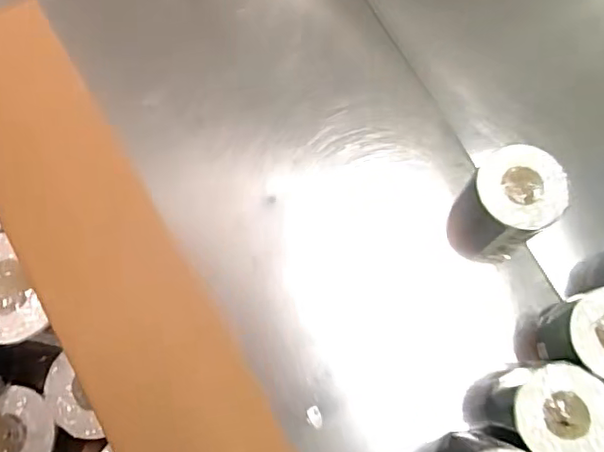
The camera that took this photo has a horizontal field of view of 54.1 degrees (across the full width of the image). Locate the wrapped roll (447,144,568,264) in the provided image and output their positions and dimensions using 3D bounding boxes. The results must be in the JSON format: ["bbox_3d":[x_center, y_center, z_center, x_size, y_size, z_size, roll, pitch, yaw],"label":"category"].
[{"bbox_3d":[0.223,-0.022,0.663,0.108,0.112,0.096,-43,78,-10],"label":"wrapped roll"}]

